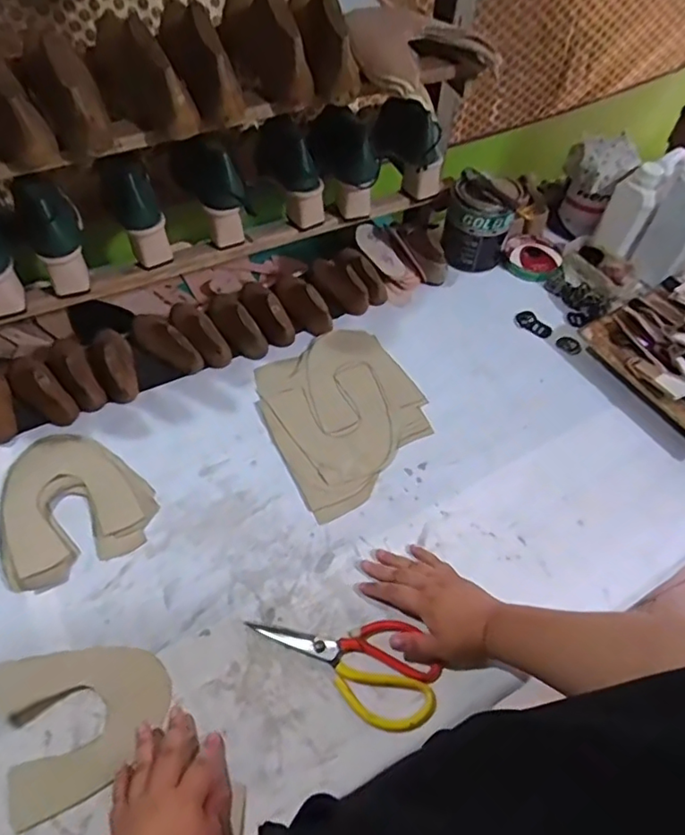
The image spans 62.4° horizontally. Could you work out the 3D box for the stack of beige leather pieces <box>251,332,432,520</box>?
[{"bbox_3d":[0.006,-0.009,0.795,0.217,0.010,0.257,-22,60,-17],"label":"stack of beige leather pieces"}]

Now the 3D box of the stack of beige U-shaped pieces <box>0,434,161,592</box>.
[{"bbox_3d":[-0.333,0.100,0.697,0.170,0.018,0.180,-24,61,-18],"label":"stack of beige U-shaped pieces"}]

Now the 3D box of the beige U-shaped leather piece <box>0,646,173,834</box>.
[{"bbox_3d":[-0.261,0.298,0.576,0.158,0.016,0.147,-20,60,-16],"label":"beige U-shaped leather piece"}]

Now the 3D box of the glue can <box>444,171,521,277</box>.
[{"bbox_3d":[0.222,-0.320,0.937,0.108,0.127,0.087,16,57,7],"label":"glue can"}]

